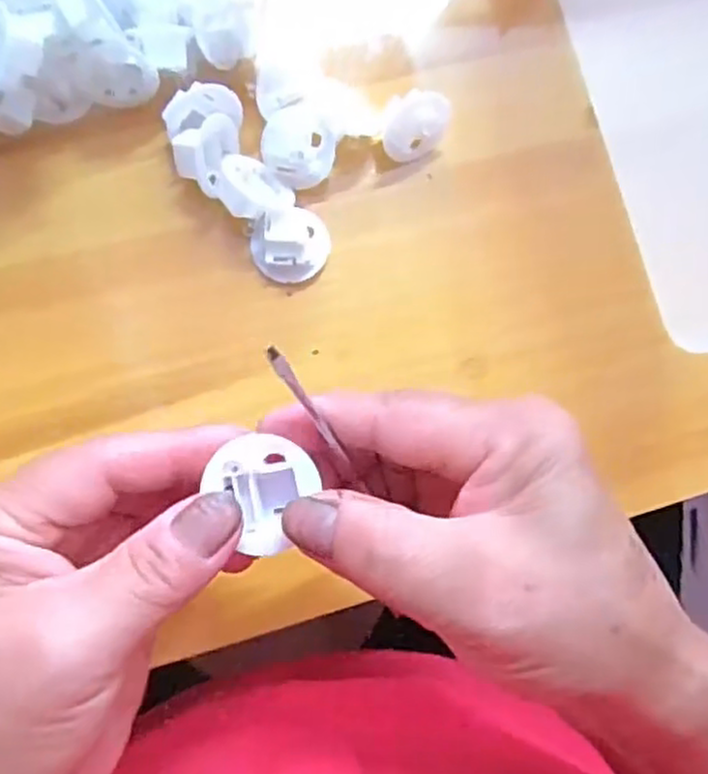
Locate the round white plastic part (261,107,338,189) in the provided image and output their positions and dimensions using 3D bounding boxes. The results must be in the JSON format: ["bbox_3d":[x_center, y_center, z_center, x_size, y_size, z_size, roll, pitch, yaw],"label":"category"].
[{"bbox_3d":[-0.024,-0.101,0.313,0.030,0.018,0.032,-3,82,-8],"label":"round white plastic part"}]

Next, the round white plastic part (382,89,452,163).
[{"bbox_3d":[0.027,-0.114,0.320,0.029,0.010,0.031,3,124,-13],"label":"round white plastic part"}]

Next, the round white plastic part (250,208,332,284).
[{"bbox_3d":[-0.026,-0.060,0.309,0.033,0.016,0.029,-13,83,-9],"label":"round white plastic part"}]

